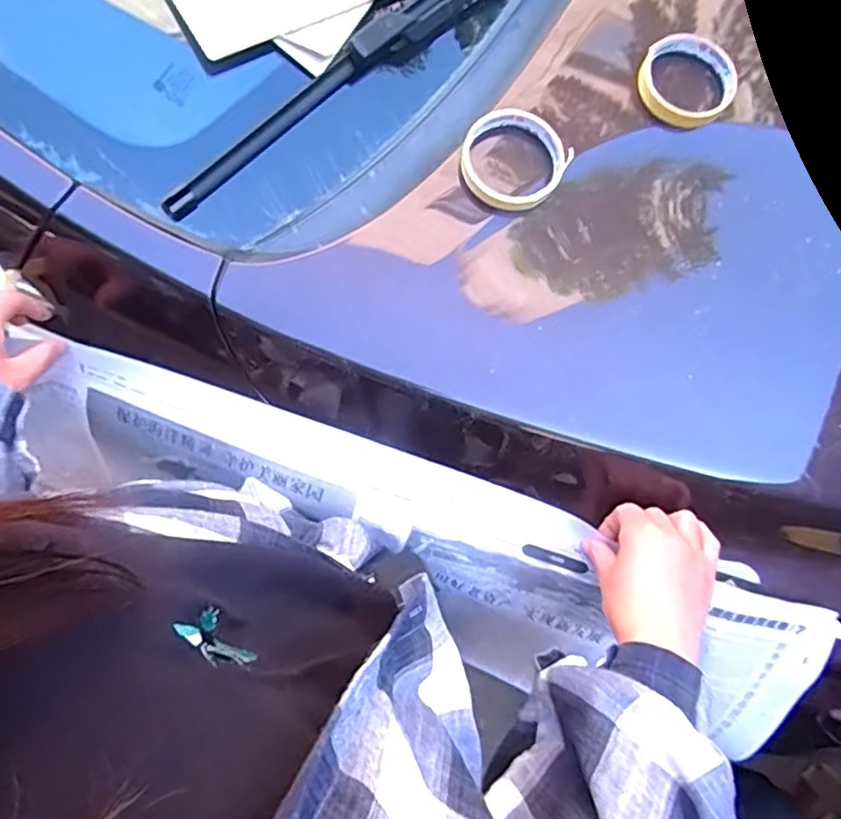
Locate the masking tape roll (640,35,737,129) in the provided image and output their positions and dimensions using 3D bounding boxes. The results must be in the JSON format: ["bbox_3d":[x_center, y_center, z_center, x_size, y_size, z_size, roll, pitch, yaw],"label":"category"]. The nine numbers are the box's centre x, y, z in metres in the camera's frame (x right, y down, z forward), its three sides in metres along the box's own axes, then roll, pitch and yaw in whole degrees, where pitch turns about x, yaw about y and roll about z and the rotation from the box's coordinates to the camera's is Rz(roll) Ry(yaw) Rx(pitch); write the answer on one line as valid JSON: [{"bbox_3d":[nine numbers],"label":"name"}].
[{"bbox_3d":[0.241,-0.299,0.563,0.083,0.027,0.080,26,77,7],"label":"masking tape roll"}]

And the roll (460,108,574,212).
[{"bbox_3d":[0.080,-0.215,0.536,0.084,0.025,0.087,0,76,1],"label":"roll"}]

